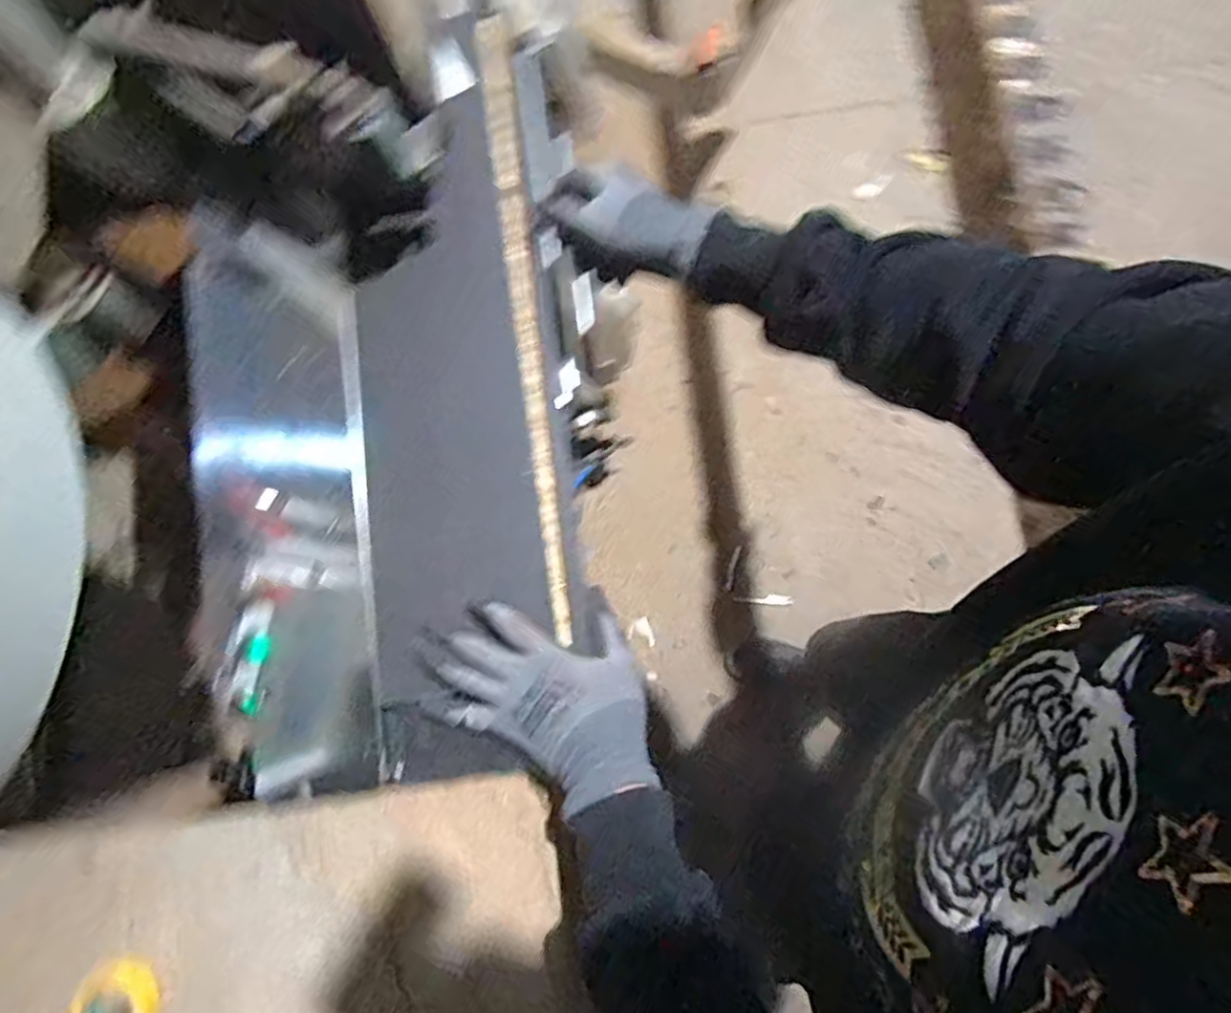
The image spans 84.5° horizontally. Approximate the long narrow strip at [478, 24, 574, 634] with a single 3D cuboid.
[{"bbox_3d":[-0.077,-0.164,0.568,0.024,0.016,0.537,-7,82,-1],"label":"long narrow strip"}]

